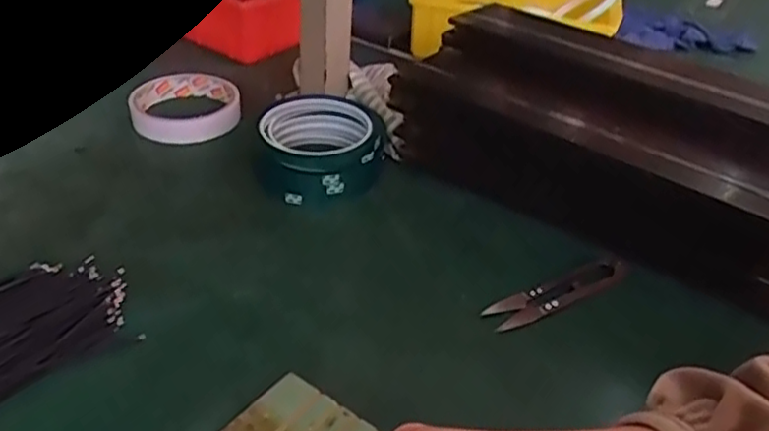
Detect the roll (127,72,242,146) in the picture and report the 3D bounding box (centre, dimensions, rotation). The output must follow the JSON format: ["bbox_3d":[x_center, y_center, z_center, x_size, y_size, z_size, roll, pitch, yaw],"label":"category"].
[{"bbox_3d":[-0.166,-0.090,0.556,0.087,0.025,0.086,3,36,-2],"label":"roll"}]

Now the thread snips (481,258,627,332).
[{"bbox_3d":[0.106,0.046,0.400,0.098,0.010,0.024,-16,40,-25],"label":"thread snips"}]

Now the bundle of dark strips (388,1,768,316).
[{"bbox_3d":[0.143,-0.043,0.442,0.286,0.112,0.113,26,42,28],"label":"bundle of dark strips"}]

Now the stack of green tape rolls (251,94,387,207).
[{"bbox_3d":[-0.045,-0.050,0.493,0.099,0.038,0.090,-3,37,-10],"label":"stack of green tape rolls"}]

